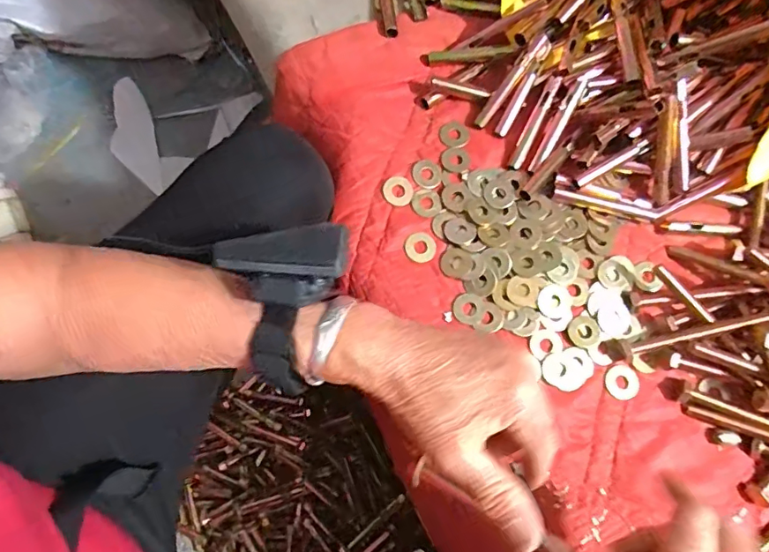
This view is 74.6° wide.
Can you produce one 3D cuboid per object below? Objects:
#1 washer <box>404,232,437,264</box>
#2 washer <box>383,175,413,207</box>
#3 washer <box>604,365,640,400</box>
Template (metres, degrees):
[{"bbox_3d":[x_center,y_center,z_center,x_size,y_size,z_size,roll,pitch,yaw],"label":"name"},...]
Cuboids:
[{"bbox_3d":[0.028,-0.023,0.396,0.024,0.004,0.024,1,75,-3],"label":"washer"},{"bbox_3d":[0.011,-0.069,0.408,0.023,0.004,0.025,1,75,-3],"label":"washer"},{"bbox_3d":[0.178,0.079,0.377,0.026,0.004,0.025,1,75,-3],"label":"washer"}]

